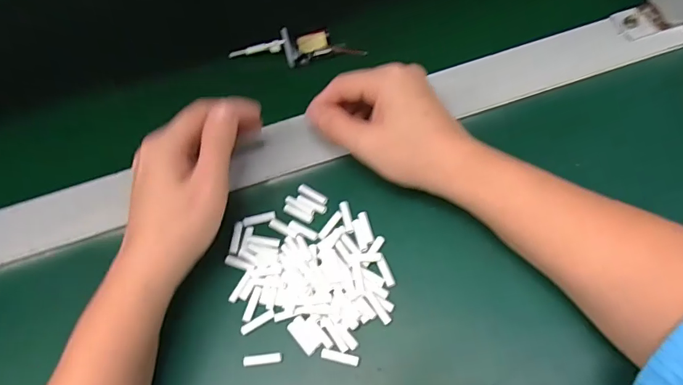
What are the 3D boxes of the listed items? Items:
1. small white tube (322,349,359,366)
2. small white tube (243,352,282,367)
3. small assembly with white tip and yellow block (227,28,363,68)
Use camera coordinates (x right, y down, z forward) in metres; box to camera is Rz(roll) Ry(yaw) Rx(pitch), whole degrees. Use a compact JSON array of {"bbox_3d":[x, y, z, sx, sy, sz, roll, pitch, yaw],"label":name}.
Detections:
[{"bbox_3d":[-0.001,0.098,0.267,0.023,0.004,0.006,9,62,12],"label":"small white tube"},{"bbox_3d":[-0.048,0.102,0.272,0.023,0.004,0.006,-8,60,3],"label":"small white tube"},{"bbox_3d":[-0.042,-0.134,0.400,0.118,0.020,0.039,-9,60,2],"label":"small assembly with white tip and yellow block"}]

